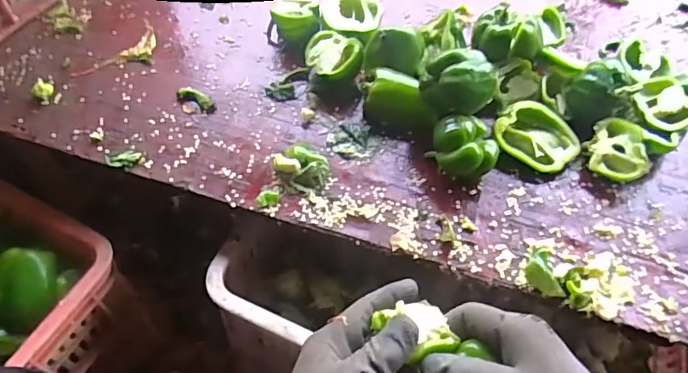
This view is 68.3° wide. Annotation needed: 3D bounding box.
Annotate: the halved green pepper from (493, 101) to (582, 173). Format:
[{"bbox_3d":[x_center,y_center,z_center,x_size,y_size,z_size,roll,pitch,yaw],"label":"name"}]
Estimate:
[{"bbox_3d":[0.213,-0.054,0.560,0.086,0.030,0.070,32,59,19],"label":"halved green pepper"}]

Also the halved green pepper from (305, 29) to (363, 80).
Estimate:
[{"bbox_3d":[-0.012,-0.150,0.606,0.067,0.049,0.068,-1,54,-3],"label":"halved green pepper"}]

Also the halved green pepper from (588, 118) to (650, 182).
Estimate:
[{"bbox_3d":[0.296,-0.035,0.550,0.057,0.039,0.067,28,58,17],"label":"halved green pepper"}]

